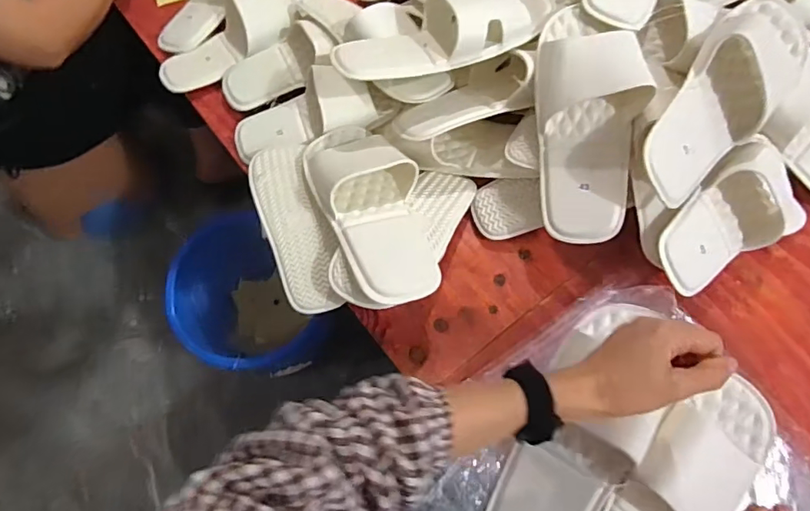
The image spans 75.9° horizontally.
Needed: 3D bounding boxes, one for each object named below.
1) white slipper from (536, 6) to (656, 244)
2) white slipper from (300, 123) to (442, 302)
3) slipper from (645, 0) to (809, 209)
[{"bbox_3d":[0.204,-0.146,0.564,0.111,0.062,0.263,1,90,3],"label":"white slipper"},{"bbox_3d":[-0.042,-0.057,0.609,0.126,0.064,0.262,-13,66,-3],"label":"white slipper"},{"bbox_3d":[0.335,-0.163,0.562,0.121,0.073,0.267,45,76,-20],"label":"slipper"}]

